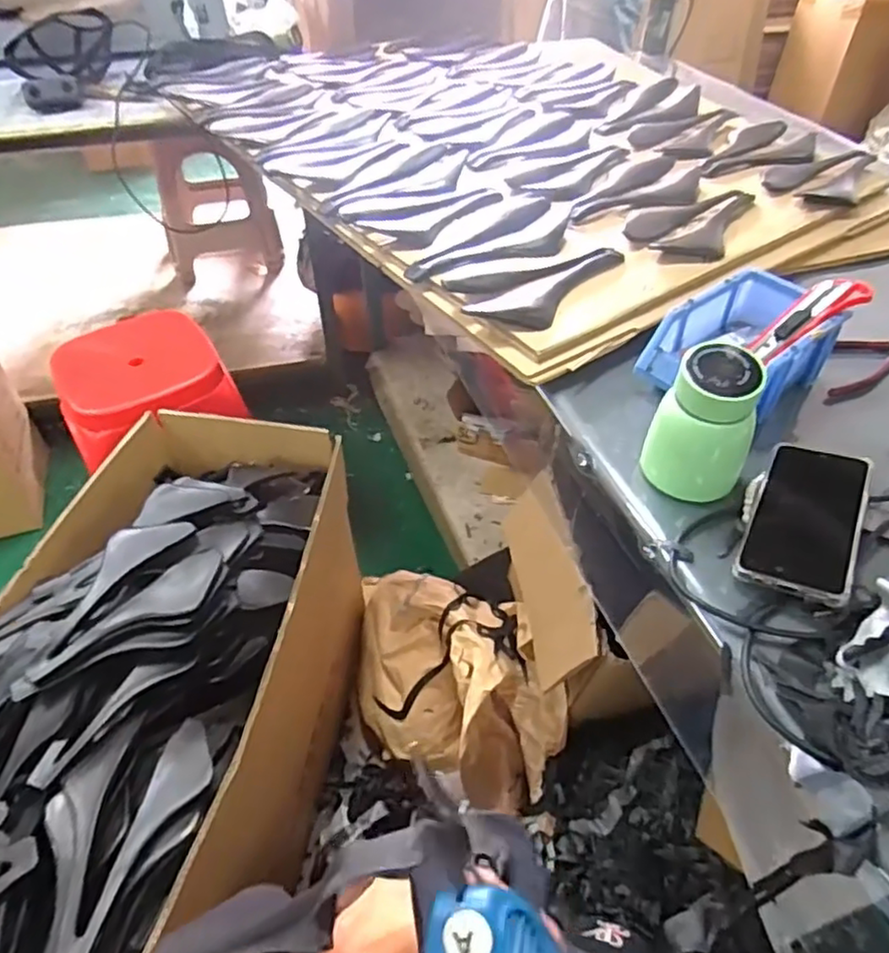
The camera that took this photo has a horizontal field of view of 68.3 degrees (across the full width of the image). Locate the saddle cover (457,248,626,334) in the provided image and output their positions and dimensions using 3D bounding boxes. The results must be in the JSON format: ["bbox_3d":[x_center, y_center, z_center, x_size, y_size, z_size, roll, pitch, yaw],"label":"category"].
[{"bbox_3d":[0.125,-0.204,0.730,0.215,0.031,0.061,-30,53,-26],"label":"saddle cover"}]

